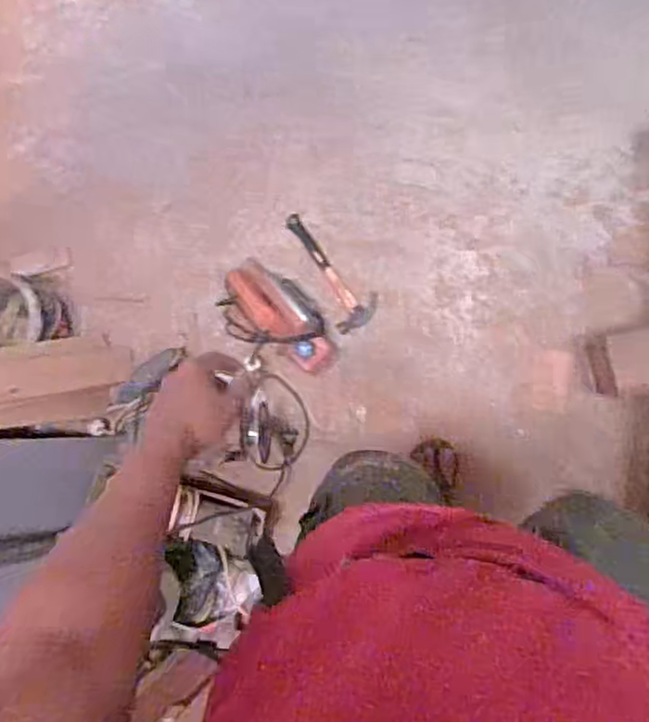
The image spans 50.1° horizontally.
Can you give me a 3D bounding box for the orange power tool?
[{"bbox_3d":[-0.099,-0.117,1.391,0.101,0.094,0.215,-43,82,4],"label":"orange power tool"}]

